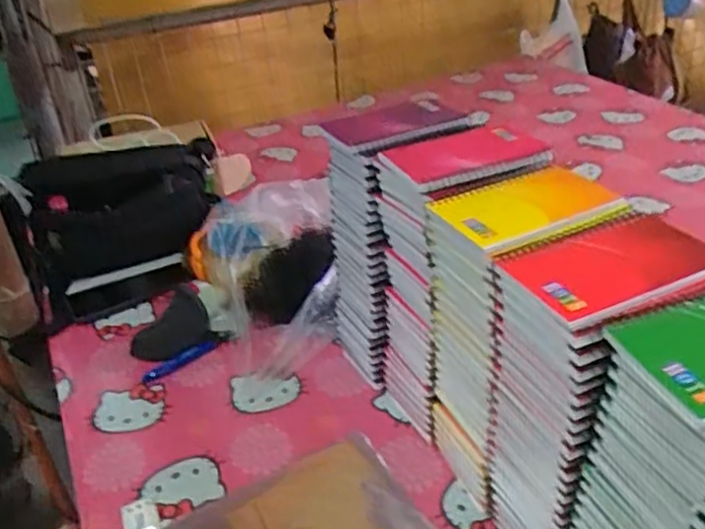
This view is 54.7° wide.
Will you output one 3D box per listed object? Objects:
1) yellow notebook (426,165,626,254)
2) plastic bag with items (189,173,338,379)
[{"bbox_3d":[0.135,-0.050,0.540,0.127,0.009,0.093,-17,35,-16],"label":"yellow notebook"},{"bbox_3d":[-0.103,0.002,0.902,0.215,0.103,0.324,-11,33,-7],"label":"plastic bag with items"}]

